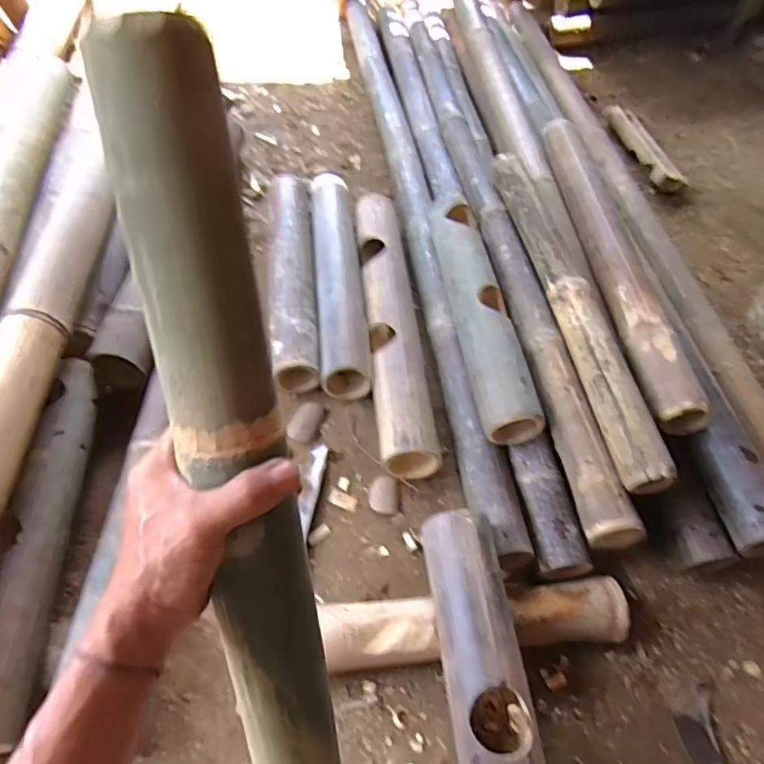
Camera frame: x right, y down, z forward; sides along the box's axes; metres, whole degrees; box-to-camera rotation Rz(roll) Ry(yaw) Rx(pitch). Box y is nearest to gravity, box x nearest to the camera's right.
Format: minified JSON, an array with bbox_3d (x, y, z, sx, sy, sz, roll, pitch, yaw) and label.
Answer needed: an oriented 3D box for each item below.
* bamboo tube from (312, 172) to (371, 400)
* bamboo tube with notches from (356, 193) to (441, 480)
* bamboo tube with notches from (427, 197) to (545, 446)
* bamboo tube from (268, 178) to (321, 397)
[{"bbox_3d":[-0.079,-0.201,1.016,0.086,0.081,0.514,-4,53,-6],"label":"bamboo tube"},{"bbox_3d":[0.016,-0.117,0.952,0.087,0.075,0.580,-3,53,-6],"label":"bamboo tube with notches"},{"bbox_3d":[0.150,-0.127,0.882,0.086,0.069,0.472,-3,53,-6],"label":"bamboo tube with notches"},{"bbox_3d":[-0.159,-0.200,1.012,0.083,0.072,0.502,-4,53,-7],"label":"bamboo tube"}]

